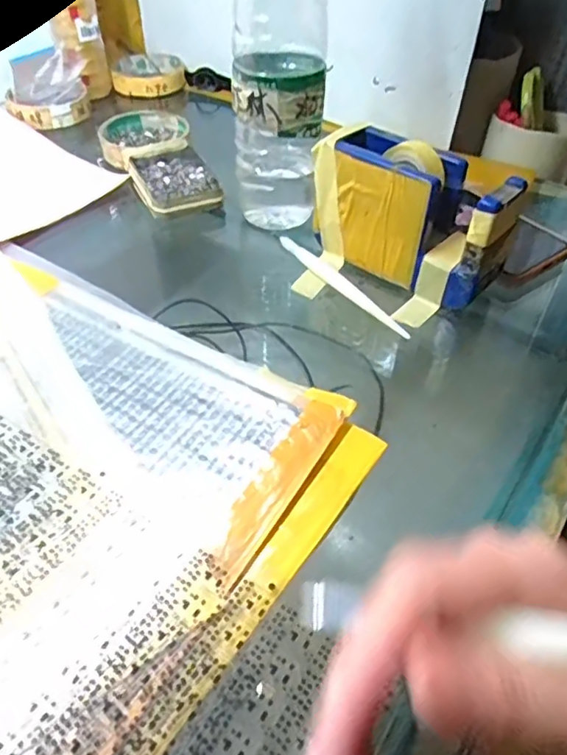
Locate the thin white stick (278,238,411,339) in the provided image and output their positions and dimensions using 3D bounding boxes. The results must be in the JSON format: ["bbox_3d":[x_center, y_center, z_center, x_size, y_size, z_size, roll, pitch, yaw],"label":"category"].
[{"bbox_3d":[0.038,-0.066,0.389,0.008,0.009,0.133,-26,52,-23],"label":"thin white stick"}]

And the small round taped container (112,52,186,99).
[{"bbox_3d":[-0.160,-0.361,0.671,0.082,0.021,0.094,-9,47,-9],"label":"small round taped container"}]

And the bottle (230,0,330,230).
[{"bbox_3d":[-0.003,-0.212,0.381,0.063,0.209,0.073,0,46,0],"label":"bottle"}]

